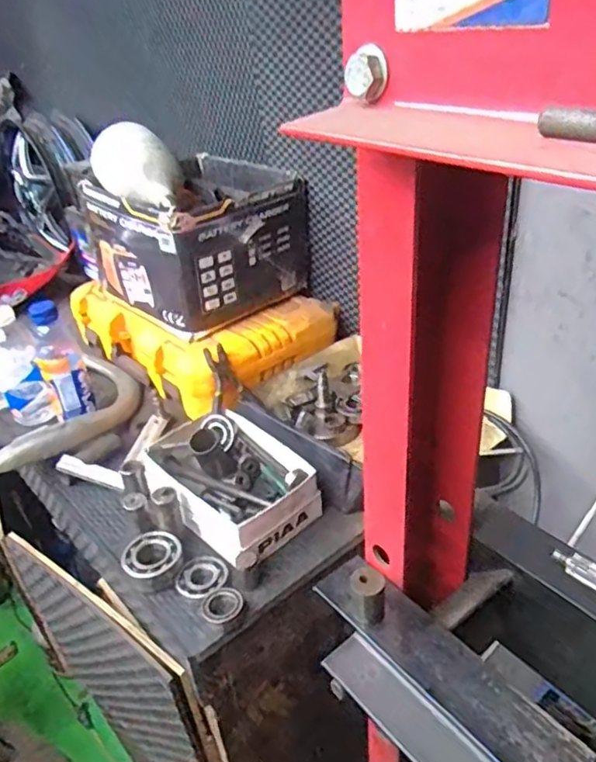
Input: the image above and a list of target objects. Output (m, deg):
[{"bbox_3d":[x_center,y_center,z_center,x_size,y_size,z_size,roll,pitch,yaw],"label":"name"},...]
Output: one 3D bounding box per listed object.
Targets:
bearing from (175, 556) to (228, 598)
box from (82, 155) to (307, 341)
[{"bbox_3d":[-0.111,0.232,0.725,0.055,0.017,0.055,-4,32,3],"label":"bearing"},{"bbox_3d":[-0.165,-0.237,1.049,0.275,0.192,0.258,-31,40,-34],"label":"box"}]

